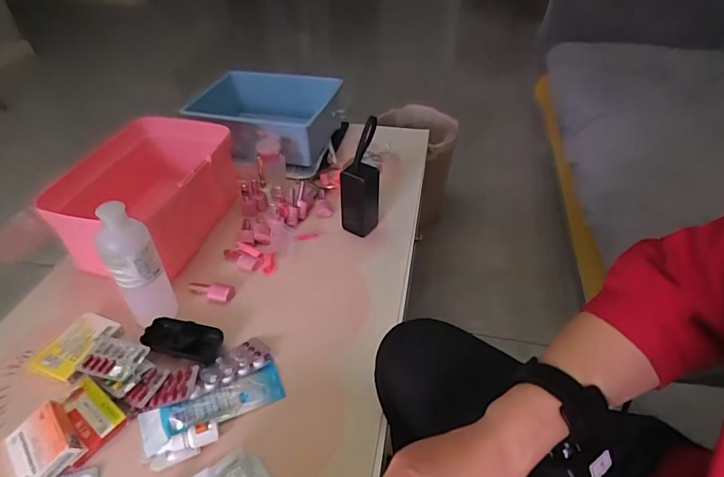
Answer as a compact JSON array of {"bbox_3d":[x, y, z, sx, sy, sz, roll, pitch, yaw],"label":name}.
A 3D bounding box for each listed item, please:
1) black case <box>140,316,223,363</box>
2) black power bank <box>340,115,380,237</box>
[{"bbox_3d":[-0.257,0.146,0.644,0.106,0.022,0.054,10,42,10],"label":"black case"},{"bbox_3d":[-0.003,-0.101,0.777,0.067,0.202,0.048,-1,41,-1],"label":"black power bank"}]

